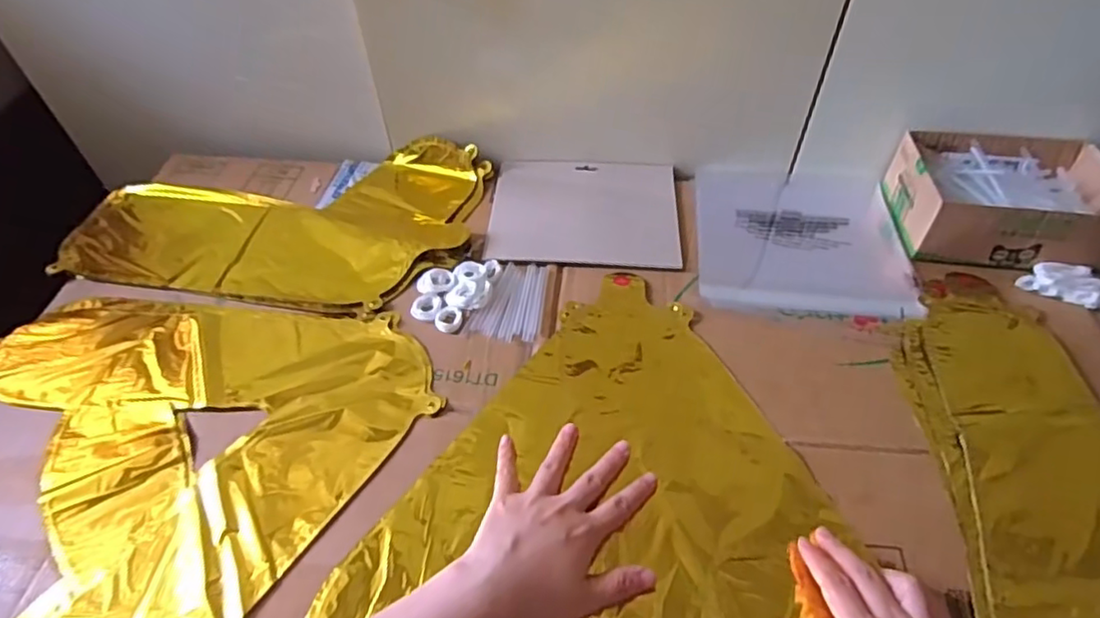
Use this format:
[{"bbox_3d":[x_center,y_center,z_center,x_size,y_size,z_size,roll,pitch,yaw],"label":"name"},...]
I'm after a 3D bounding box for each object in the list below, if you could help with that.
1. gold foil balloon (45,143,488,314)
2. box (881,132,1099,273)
[{"bbox_3d":[-0.282,-0.098,0.655,0.393,0.031,0.229,5,50,5],"label":"gold foil balloon"},{"bbox_3d":[0.446,-0.109,0.619,0.187,0.063,0.142,4,50,4],"label":"box"}]

